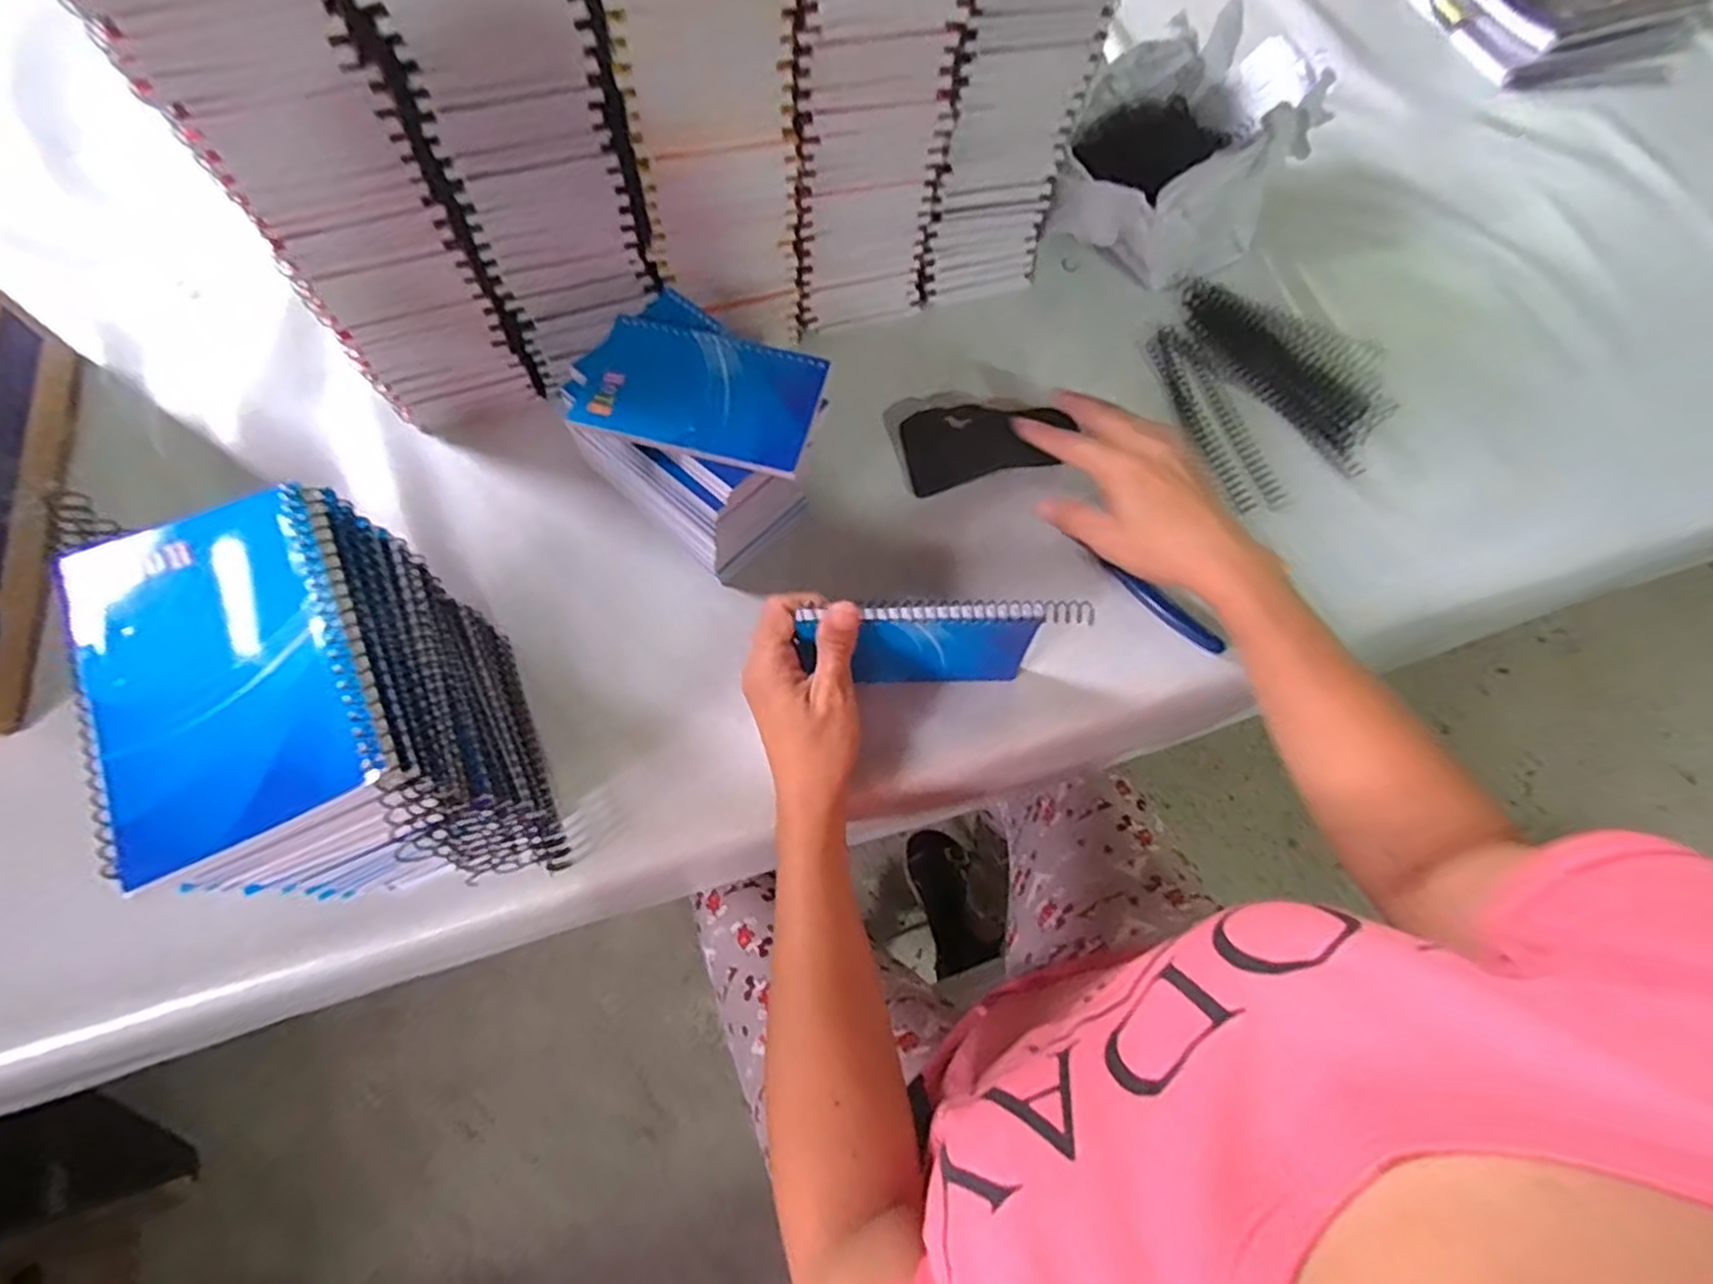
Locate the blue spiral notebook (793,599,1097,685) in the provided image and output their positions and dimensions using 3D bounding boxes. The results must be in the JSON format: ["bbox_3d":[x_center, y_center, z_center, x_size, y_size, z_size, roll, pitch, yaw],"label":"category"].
[{"bbox_3d":[0.046,0.001,0.419,0.149,0.083,0.024,-5,70,-4],"label":"blue spiral notebook"}]

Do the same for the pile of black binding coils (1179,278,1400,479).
[{"bbox_3d":[0.326,-0.215,0.557,0.078,0.022,0.184,-34,75,-13],"label":"pile of black binding coils"}]

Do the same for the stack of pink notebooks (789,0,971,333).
[{"bbox_3d":[0.000,-0.346,0.452,0.100,0.269,0.128,-11,71,-6],"label":"stack of pink notebooks"}]

